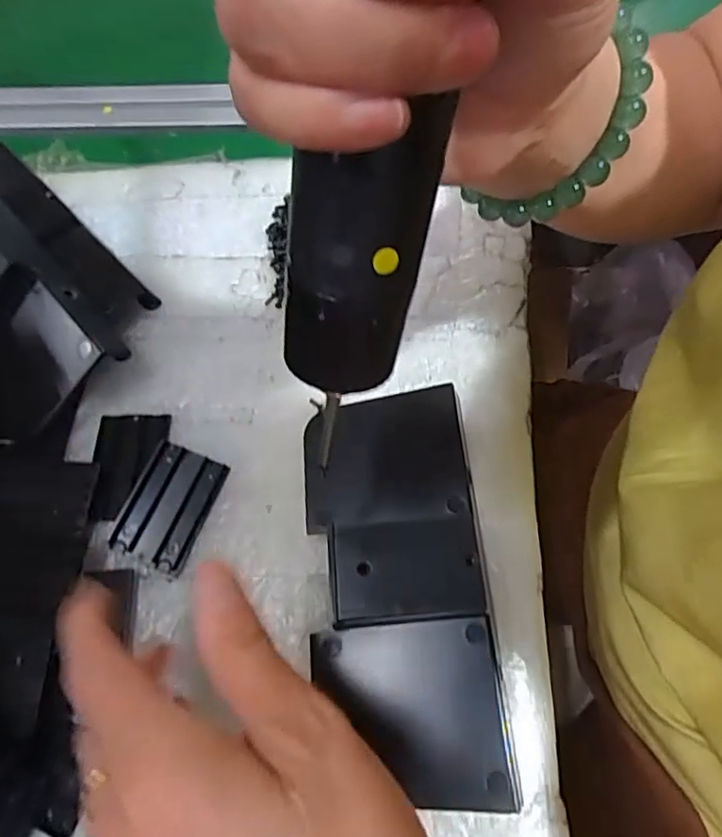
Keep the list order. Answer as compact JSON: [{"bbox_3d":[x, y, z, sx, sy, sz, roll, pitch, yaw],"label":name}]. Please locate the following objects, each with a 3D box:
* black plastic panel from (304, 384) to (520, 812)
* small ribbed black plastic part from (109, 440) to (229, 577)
[{"bbox_3d":[0.015,0.063,0.244,0.068,0.036,0.162,-6,63,0],"label":"black plastic panel"},{"bbox_3d":[-0.088,0.040,0.276,0.033,0.011,0.052,18,66,12],"label":"small ribbed black plastic part"}]

